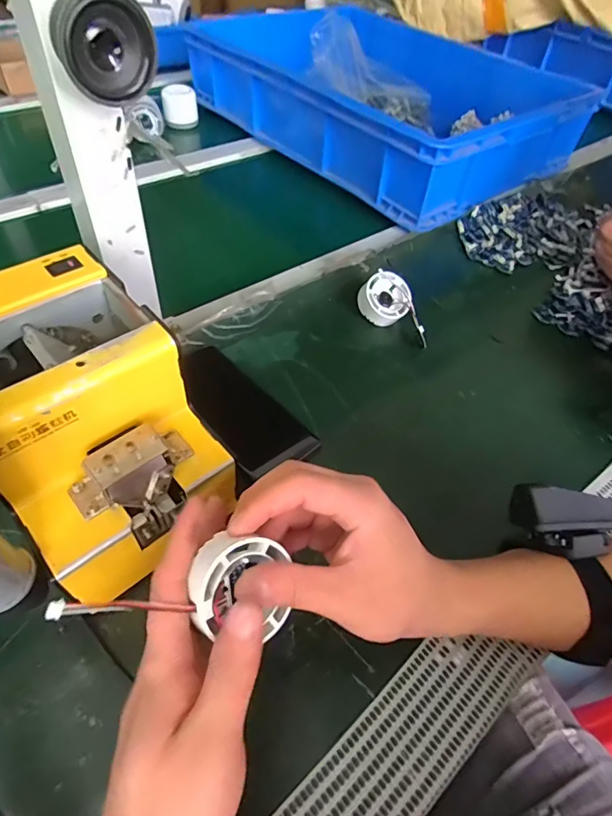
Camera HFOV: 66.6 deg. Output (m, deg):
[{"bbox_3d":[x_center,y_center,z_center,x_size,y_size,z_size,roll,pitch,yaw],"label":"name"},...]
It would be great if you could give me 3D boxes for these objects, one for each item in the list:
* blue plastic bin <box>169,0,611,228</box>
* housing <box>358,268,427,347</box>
[{"bbox_3d":[0.127,-0.540,0.804,0.403,0.122,0.570,-32,61,-27],"label":"blue plastic bin"},{"bbox_3d":[0.095,-0.106,0.507,0.051,0.044,0.086,-11,53,-14],"label":"housing"}]

